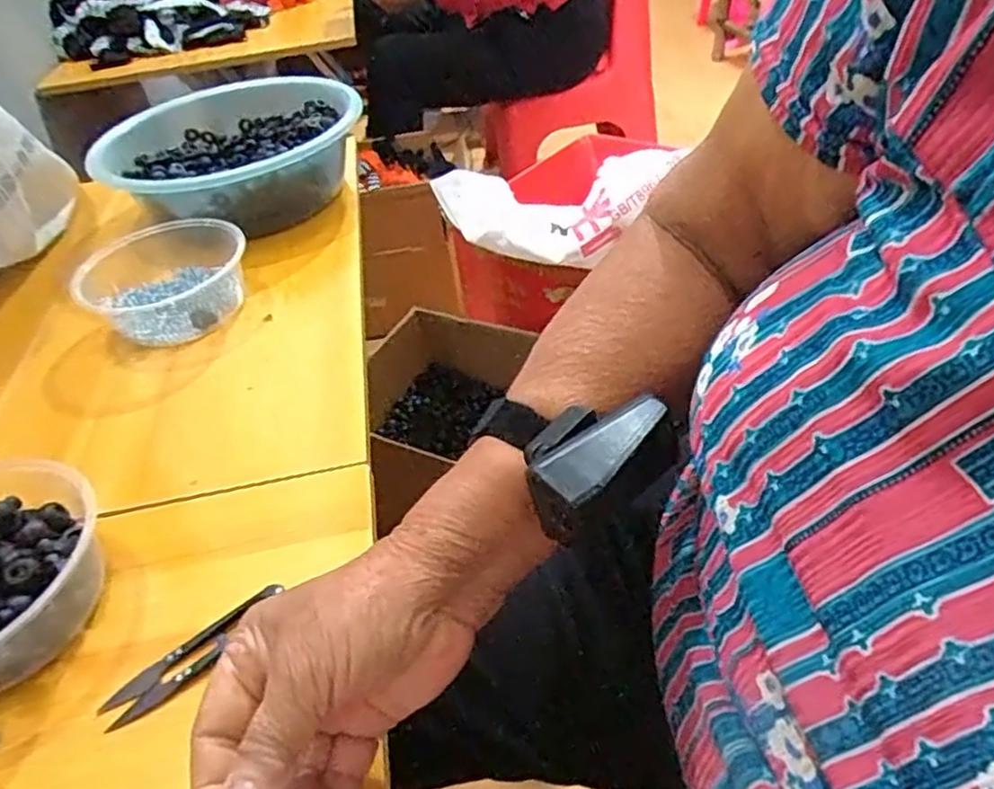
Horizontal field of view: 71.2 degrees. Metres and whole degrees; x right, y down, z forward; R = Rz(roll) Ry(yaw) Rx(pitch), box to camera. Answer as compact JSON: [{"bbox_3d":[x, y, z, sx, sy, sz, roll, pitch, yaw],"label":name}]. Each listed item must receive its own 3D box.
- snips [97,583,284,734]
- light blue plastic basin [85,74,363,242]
[{"bbox_3d":[-0.160,0.138,0.368,0.099,0.010,0.023,-28,43,-23],"label":"snips"},{"bbox_3d":[-0.280,-0.255,0.754,0.270,0.087,0.260,-9,39,-2],"label":"light blue plastic basin"}]

